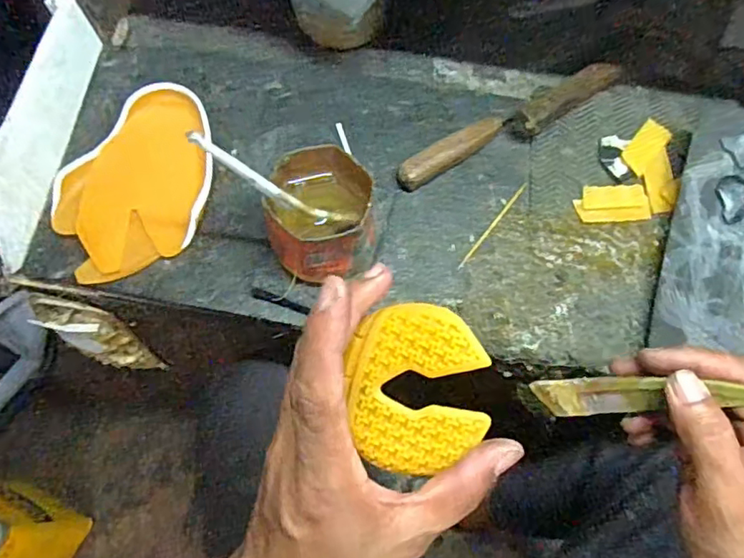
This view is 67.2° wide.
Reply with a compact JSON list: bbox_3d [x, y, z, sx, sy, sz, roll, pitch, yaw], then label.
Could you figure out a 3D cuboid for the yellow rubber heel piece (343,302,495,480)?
[{"bbox_3d":[0.021,0.052,0.269,0.066,0.017,0.080,8,100,24],"label":"yellow rubber heel piece"}]

